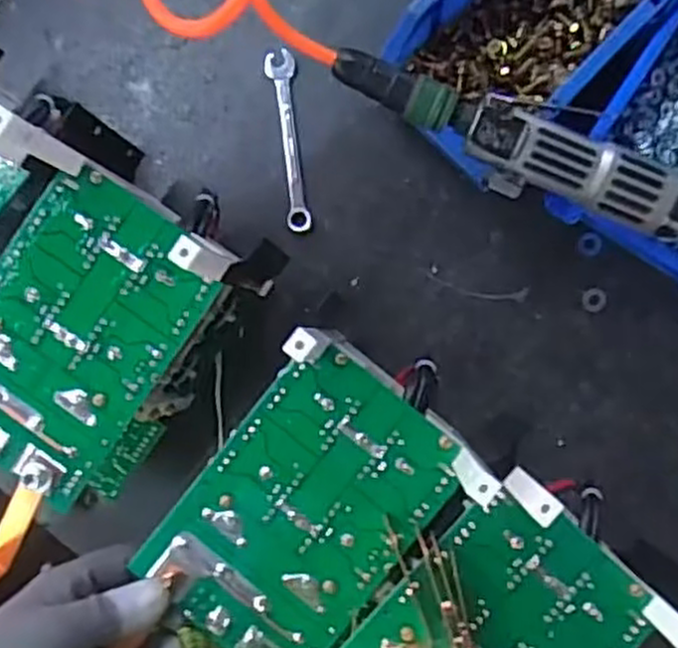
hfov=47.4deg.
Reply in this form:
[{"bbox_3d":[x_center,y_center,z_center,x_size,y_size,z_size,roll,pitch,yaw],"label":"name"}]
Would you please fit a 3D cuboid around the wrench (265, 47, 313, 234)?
[{"bbox_3d":[-0.036,-0.131,0.553,0.020,0.005,0.130,-7,88,3],"label":"wrench"}]

